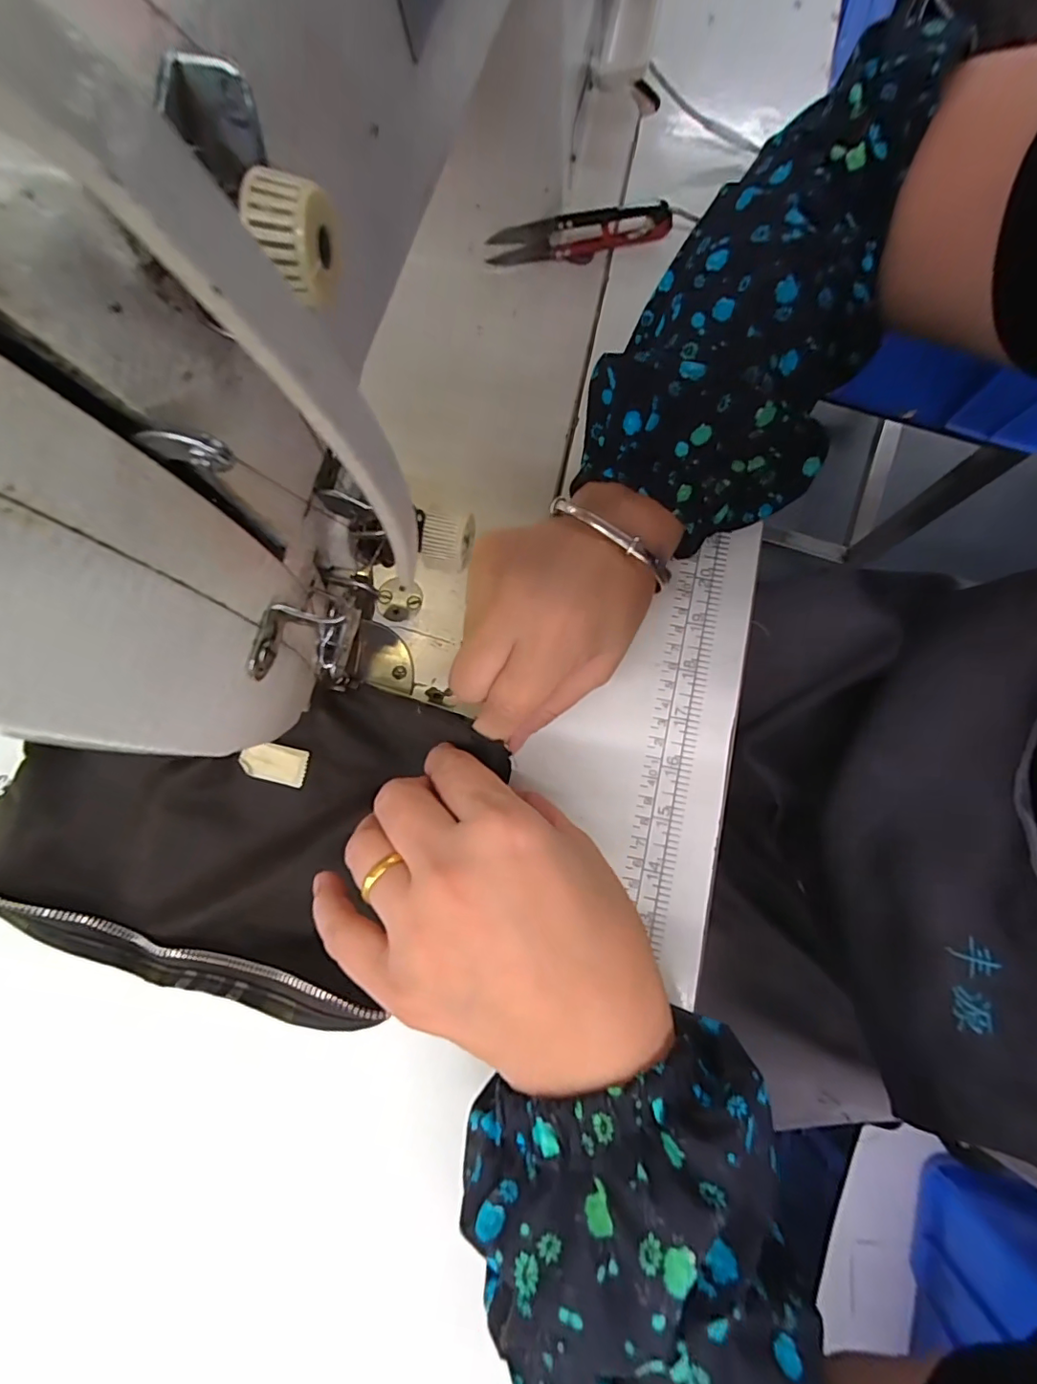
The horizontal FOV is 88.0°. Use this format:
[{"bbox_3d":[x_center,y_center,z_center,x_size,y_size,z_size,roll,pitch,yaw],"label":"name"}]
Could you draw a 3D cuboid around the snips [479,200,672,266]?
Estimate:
[{"bbox_3d":[0.036,-0.269,0.318,0.108,0.026,0.007,-12,80,0],"label":"snips"}]

